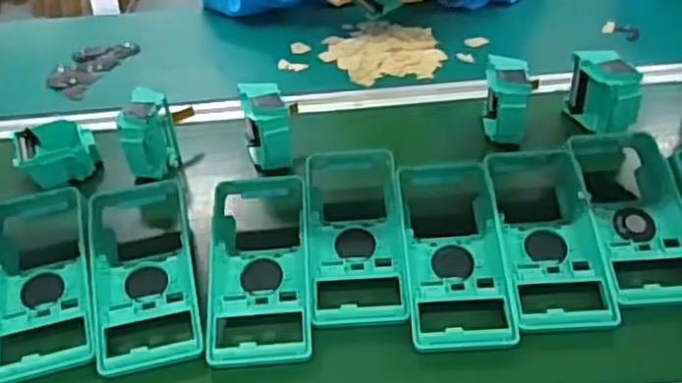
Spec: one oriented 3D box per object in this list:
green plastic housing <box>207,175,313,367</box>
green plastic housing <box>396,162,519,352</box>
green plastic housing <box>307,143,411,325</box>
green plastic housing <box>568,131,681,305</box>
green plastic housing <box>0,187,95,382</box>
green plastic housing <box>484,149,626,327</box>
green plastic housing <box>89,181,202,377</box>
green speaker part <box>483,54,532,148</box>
[{"bbox_3d":[-0.067,0.055,0.587,0.084,0.050,0.191,-6,37,-1],"label":"green plastic housing"},{"bbox_3d":[0.094,0.044,0.585,0.084,0.042,0.188,-3,40,1],"label":"green plastic housing"},{"bbox_3d":[0.013,0.031,0.612,0.082,0.034,0.202,-5,37,1],"label":"green plastic housing"},{"bbox_3d":[0.253,0.012,0.613,0.082,0.042,0.197,-3,40,1],"label":"green plastic housing"},{"bbox_3d":[-0.253,0.065,0.591,0.085,0.044,0.197,-14,38,-10],"label":"green plastic housing"},{"bbox_3d":[0.174,0.029,0.596,0.093,0.045,0.198,-2,40,2],"label":"green plastic housing"},{"bbox_3d":[-0.165,0.064,0.591,0.086,0.045,0.188,-13,40,-11],"label":"green plastic housing"},{"bbox_3d":[0.171,-0.091,0.729,0.044,0.076,0.068,5,40,11],"label":"green speaker part"}]

